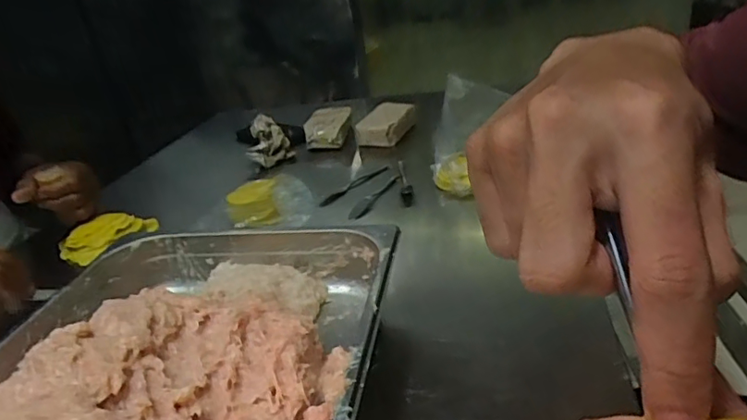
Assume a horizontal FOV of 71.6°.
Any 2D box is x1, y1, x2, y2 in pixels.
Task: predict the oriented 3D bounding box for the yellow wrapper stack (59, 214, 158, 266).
[{"bbox_3d":[-0.363,0.032,0.713,0.125,0.044,0.053,-23,30,-26],"label":"yellow wrapper stack"}]

